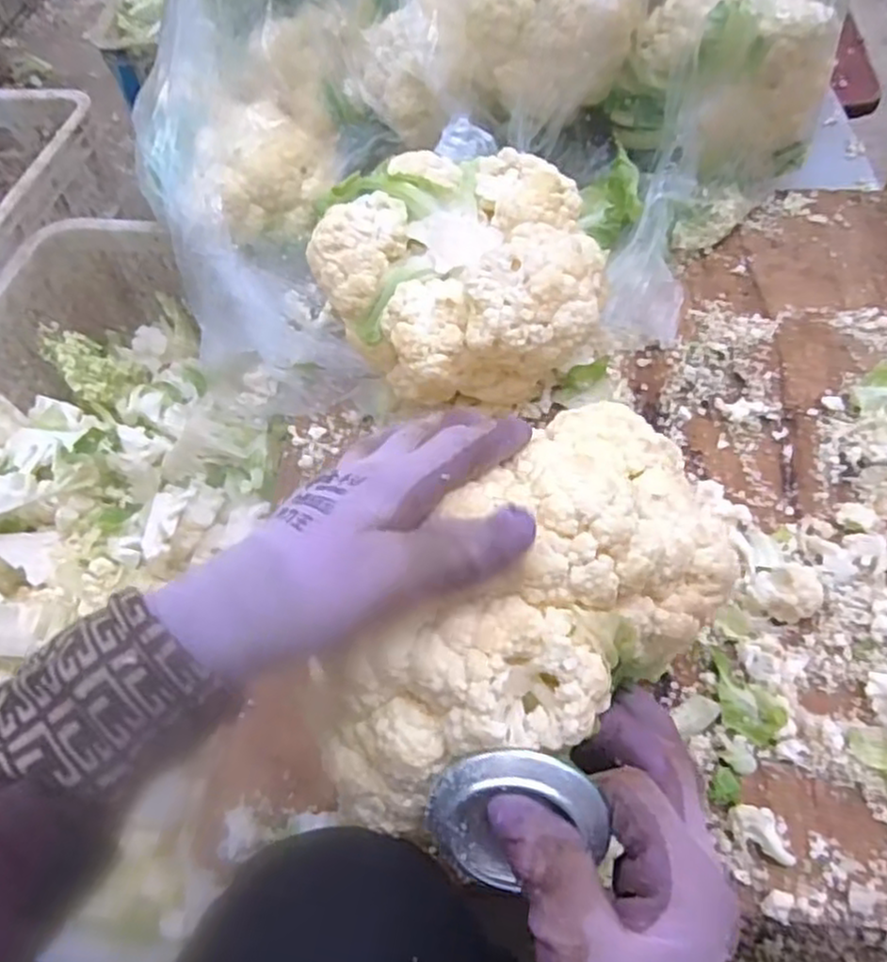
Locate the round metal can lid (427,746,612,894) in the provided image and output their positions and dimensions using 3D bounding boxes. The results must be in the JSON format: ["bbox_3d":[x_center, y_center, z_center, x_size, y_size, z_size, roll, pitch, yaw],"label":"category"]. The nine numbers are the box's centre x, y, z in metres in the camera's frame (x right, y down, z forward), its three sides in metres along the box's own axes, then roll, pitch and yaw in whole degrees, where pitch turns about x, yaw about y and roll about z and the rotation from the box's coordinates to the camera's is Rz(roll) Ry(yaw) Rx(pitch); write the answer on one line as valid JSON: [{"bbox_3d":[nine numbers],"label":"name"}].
[{"bbox_3d":[0.024,0.117,0.260,0.057,0.053,0.010,-31,12,16],"label":"round metal can lid"}]

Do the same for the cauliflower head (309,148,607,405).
[{"bbox_3d":[0.011,-0.123,0.482,0.183,0.099,0.158,-5,56,2],"label":"cauliflower head"}]

